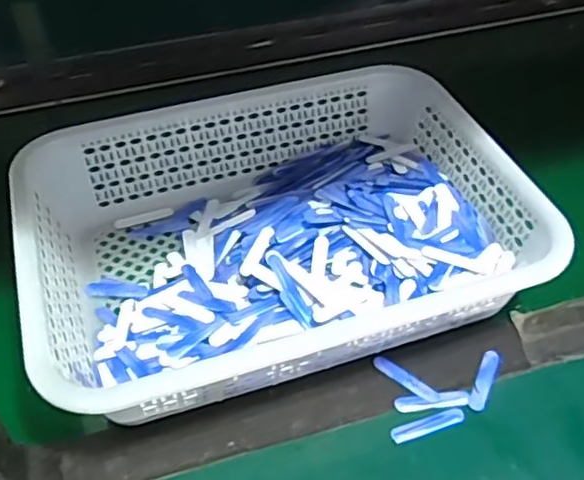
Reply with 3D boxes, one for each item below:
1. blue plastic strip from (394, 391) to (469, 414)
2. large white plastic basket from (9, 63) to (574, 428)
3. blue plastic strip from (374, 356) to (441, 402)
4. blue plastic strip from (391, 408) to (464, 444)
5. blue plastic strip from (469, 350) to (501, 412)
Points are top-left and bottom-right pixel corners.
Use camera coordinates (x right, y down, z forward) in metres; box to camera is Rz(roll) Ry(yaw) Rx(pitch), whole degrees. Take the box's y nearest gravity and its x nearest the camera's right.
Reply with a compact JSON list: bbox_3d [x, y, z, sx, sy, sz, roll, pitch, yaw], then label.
[{"bbox_3d":[0.094,0.107,0.436,0.049,0.004,0.011,-6,46,-4],"label":"blue plastic strip"},{"bbox_3d":[-0.015,-0.011,0.505,0.349,0.081,0.244,-14,48,-12],"label":"large white plastic basket"},{"bbox_3d":[0.078,0.096,0.450,0.051,0.004,0.010,31,54,29],"label":"blue plastic strip"},{"bbox_3d":[0.089,0.120,0.426,0.051,0.004,0.012,-15,48,-13],"label":"blue plastic strip"},{"bbox_3d":[0.133,0.095,0.449,0.013,0.004,0.050,19,50,19],"label":"blue plastic strip"}]

